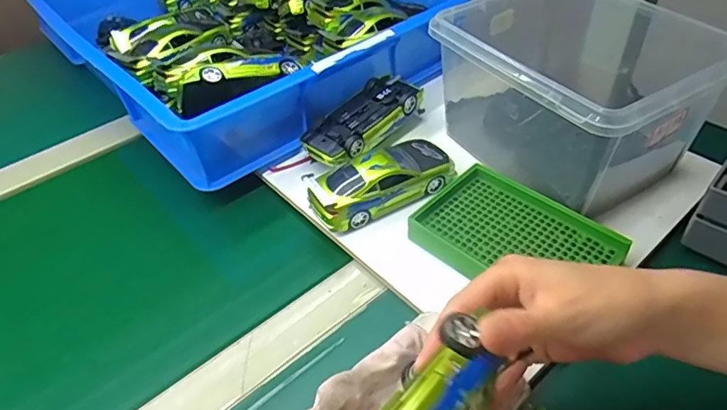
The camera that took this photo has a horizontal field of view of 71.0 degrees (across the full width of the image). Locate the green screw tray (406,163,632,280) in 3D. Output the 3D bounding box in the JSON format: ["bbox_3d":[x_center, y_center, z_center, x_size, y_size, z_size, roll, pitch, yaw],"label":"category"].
[{"bbox_3d":[0.110,0.025,0.392,0.096,0.023,0.138,-36,52,-27],"label":"green screw tray"}]

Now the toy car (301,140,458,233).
[{"bbox_3d":[0.016,-0.019,0.439,0.127,0.046,0.046,-24,47,-18],"label":"toy car"}]

